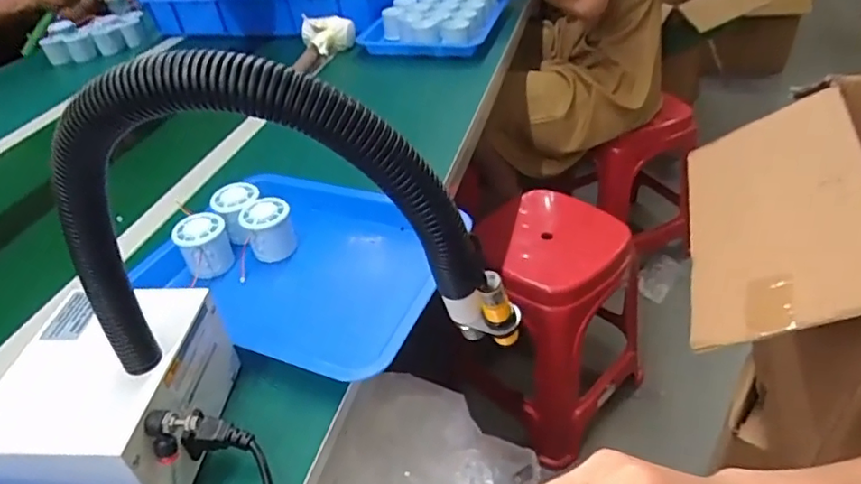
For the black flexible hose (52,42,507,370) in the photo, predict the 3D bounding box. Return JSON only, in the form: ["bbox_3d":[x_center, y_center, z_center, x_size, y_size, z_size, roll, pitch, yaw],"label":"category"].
[{"bbox_3d":[-0.093,-0.008,0.336,0.277,0.212,0.028,-2,39,6],"label":"black flexible hose"}]

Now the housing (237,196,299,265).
[{"bbox_3d":[-0.188,-0.014,0.668,0.056,0.057,0.055,-16,40,-11],"label":"housing"}]

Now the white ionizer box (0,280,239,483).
[{"bbox_3d":[-0.248,0.126,0.461,0.135,0.099,0.157,-2,39,6],"label":"white ionizer box"}]

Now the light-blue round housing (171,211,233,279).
[{"bbox_3d":[-0.257,0.004,0.654,0.052,0.055,0.049,-4,39,3],"label":"light-blue round housing"}]

